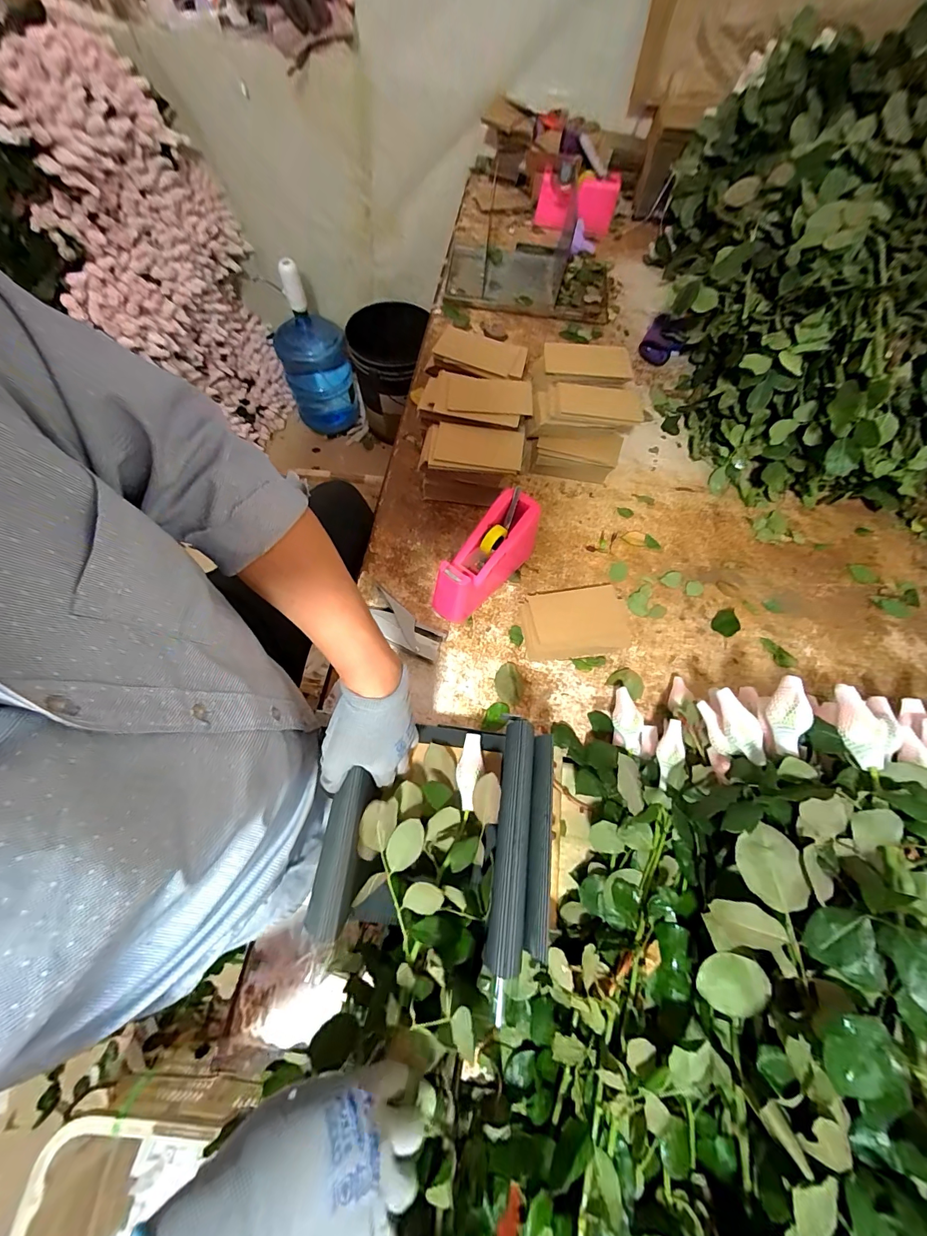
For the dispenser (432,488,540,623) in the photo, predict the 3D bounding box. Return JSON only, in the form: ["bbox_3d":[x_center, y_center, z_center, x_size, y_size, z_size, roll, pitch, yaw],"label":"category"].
[{"bbox_3d":[0.035,-0.089,0.631,0.078,0.109,0.196,40,71,13],"label":"dispenser"}]

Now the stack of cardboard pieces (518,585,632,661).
[{"bbox_3d":[0.172,0.005,0.642,0.160,0.030,0.111,-4,68,-4],"label":"stack of cardboard pieces"}]

